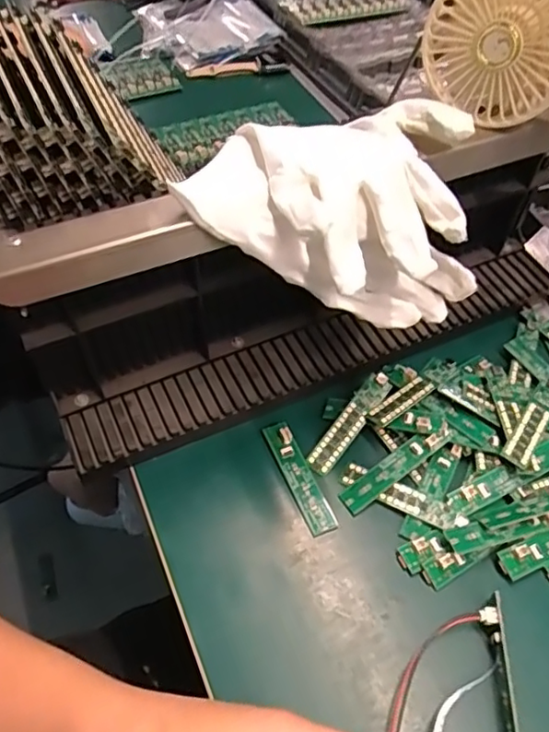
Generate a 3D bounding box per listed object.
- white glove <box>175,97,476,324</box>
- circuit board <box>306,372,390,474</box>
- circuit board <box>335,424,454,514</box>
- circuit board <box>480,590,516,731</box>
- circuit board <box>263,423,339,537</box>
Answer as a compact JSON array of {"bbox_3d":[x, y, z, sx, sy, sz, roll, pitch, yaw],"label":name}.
[{"bbox_3d":[0.029,-0.089,0.342,0.163,0.087,0.124,-10,53,-11],"label":"white glove"},{"bbox_3d":[0.053,0.039,0.410,0.017,0.006,0.083,33,72,23],"label":"circuit board"},{"bbox_3d":[0.082,0.067,0.388,0.086,0.007,0.016,-34,67,-8],"label":"circuit board"},{"bbox_3d":[0.121,0.169,0.315,0.011,0.019,0.081,1,52,1],"label":"circuit board"},{"bbox_3d":[0.016,0.072,0.390,0.019,0.009,0.082,-20,55,-14],"label":"circuit board"}]

